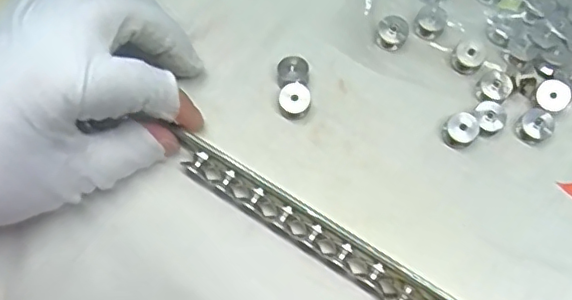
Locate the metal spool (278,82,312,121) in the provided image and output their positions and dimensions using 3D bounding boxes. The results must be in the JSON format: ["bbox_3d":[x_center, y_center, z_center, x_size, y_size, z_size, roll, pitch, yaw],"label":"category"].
[{"bbox_3d":[0.004,-0.023,0.267,0.014,0.010,0.014,0,74,0],"label":"metal spool"}]

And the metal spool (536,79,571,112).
[{"bbox_3d":[0.123,-0.025,0.266,0.014,0.007,0.014,0,74,0],"label":"metal spool"}]

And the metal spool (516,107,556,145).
[{"bbox_3d":[0.115,-0.011,0.264,0.015,0.008,0.014,0,74,0],"label":"metal spool"}]

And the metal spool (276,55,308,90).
[{"bbox_3d":[0.003,-0.037,0.271,0.014,0.010,0.013,0,74,0],"label":"metal spool"}]

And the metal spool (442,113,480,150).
[{"bbox_3d":[0.080,-0.009,0.264,0.014,0.011,0.014,0,74,0],"label":"metal spool"}]

